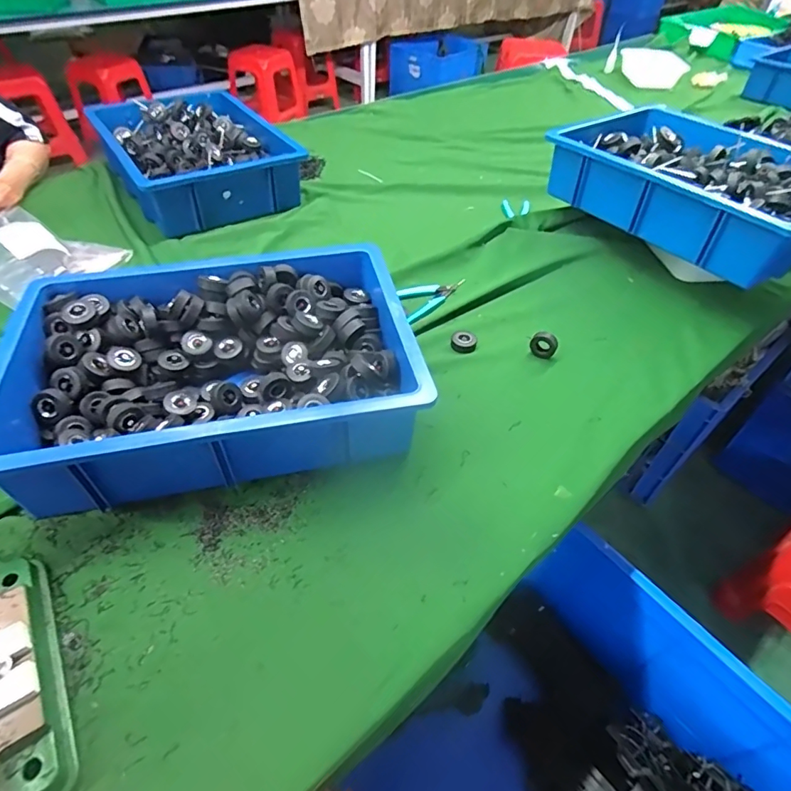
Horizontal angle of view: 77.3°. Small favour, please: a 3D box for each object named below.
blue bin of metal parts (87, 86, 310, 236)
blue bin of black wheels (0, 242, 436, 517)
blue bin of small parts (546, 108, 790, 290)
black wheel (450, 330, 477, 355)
[{"bbox_3d":[-0.387,-0.481,1.003,0.309,0.148,0.373,-24,52,-22],"label":"blue bin of metal parts"},{"bbox_3d":[-0.206,-0.033,0.598,0.431,0.130,0.297,-10,48,-11],"label":"blue bin of black wheels"},{"bbox_3d":[0.505,-0.364,0.844,0.277,0.105,0.439,-28,54,-25],"label":"blue bin of small parts"},{"bbox_3d":[0.099,-0.078,0.718,0.035,0.017,0.033,1,47,-1],"label":"black wheel"}]

